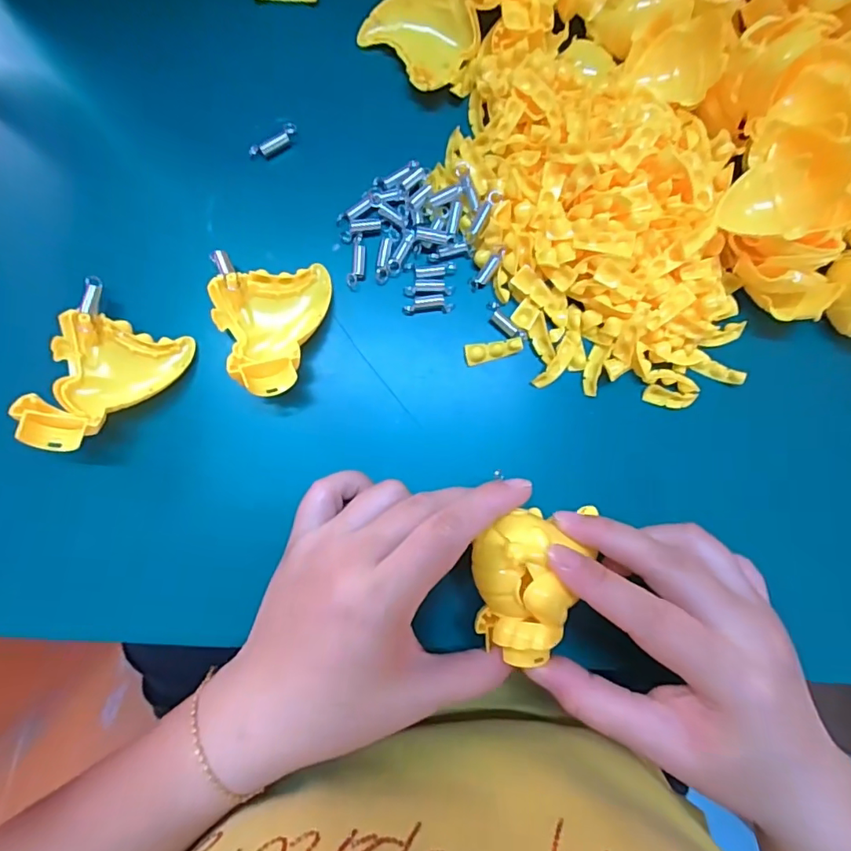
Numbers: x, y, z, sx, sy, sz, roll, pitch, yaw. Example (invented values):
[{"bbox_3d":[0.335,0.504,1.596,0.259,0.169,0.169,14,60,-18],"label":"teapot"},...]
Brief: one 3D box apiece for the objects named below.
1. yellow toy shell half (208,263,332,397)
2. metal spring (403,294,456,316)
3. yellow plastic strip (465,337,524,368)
[{"bbox_3d":[-0.071,-0.047,0.241,0.056,0.032,0.063,-14,88,-6],"label":"yellow toy shell half"},{"bbox_3d":[0.002,-0.065,0.268,0.027,0.005,0.009,-5,87,-5],"label":"metal spring"},{"bbox_3d":[0.036,-0.040,0.268,0.030,0.006,0.010,-12,88,-5],"label":"yellow plastic strip"}]

